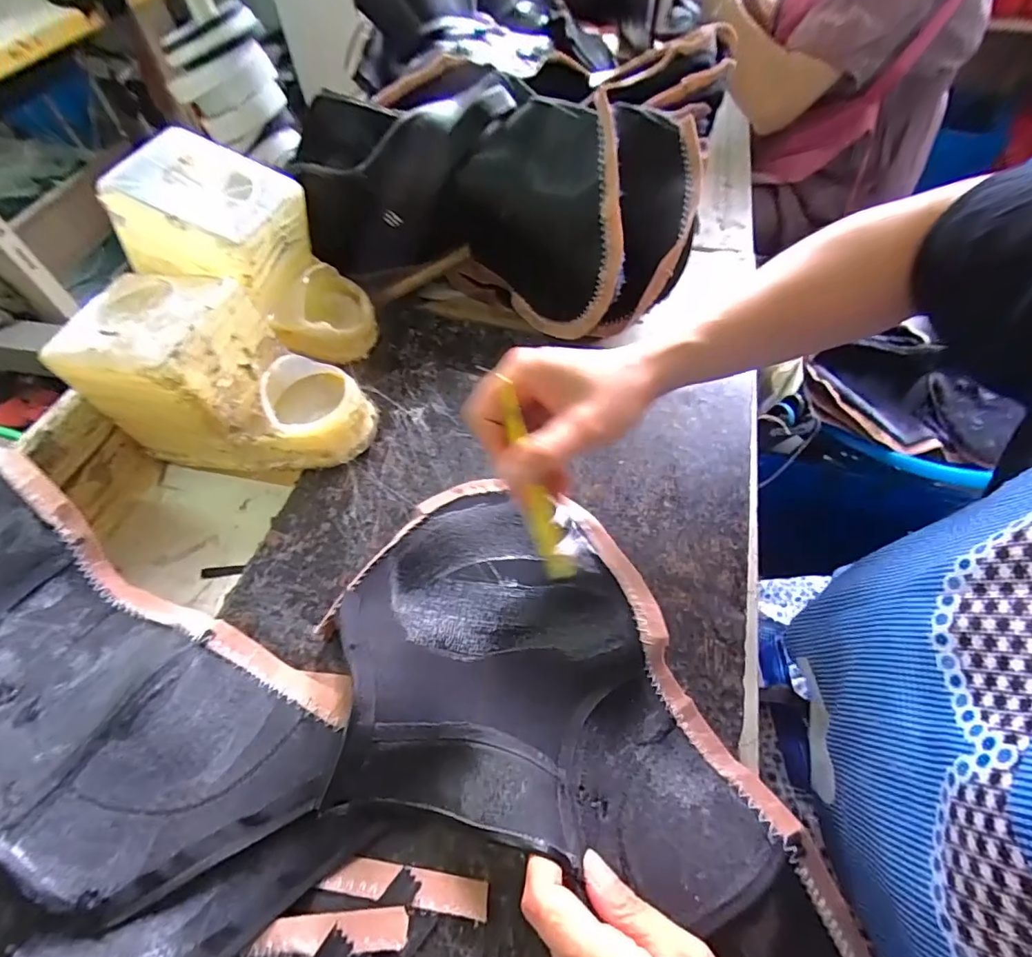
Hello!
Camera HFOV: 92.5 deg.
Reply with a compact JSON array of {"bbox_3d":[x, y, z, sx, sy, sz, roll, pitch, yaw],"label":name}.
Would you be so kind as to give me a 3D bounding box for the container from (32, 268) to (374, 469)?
[{"bbox_3d":[-0.227,-0.083,0.397,0.212,0.113,0.111,12,58,7],"label":"container"}]

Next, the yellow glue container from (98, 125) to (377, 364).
[{"bbox_3d":[-0.223,-0.190,0.439,0.169,0.153,0.101,11,58,6],"label":"yellow glue container"}]

